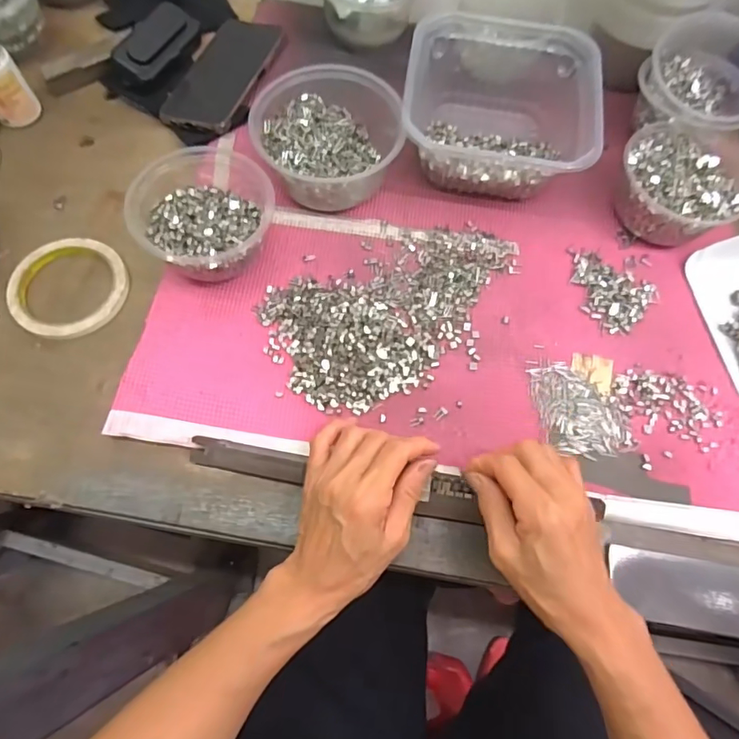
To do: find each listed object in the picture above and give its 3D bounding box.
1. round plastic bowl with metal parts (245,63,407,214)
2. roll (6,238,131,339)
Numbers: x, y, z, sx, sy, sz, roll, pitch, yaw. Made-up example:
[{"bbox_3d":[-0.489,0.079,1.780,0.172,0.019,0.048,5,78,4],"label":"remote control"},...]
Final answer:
[{"bbox_3d":[-0.037,-0.215,0.474,0.133,0.073,0.127,1,68,-3],"label":"round plastic bowl with metal parts"},{"bbox_3d":[-0.265,-0.073,0.448,0.095,0.008,0.097,1,68,-3],"label":"roll"}]

